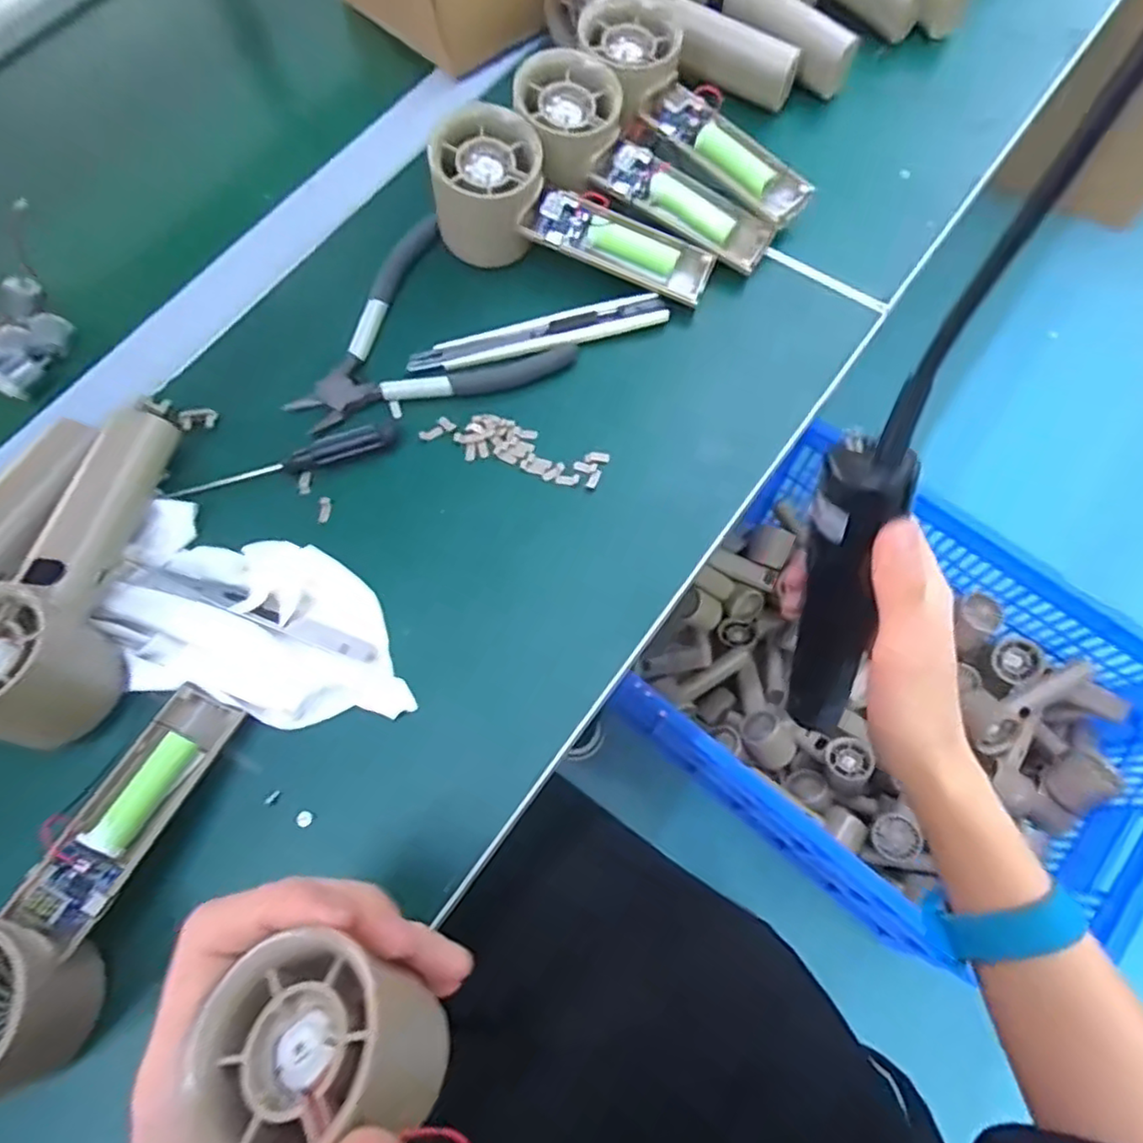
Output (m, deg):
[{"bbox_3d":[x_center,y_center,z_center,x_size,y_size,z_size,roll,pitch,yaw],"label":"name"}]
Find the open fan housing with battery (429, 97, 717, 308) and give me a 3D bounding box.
[{"bbox_3d":[-0.001,-0.189,0.363,0.157,0.062,0.050,21,71,-8],"label":"open fan housing with battery"}]

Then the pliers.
[{"bbox_3d":[-0.081,-0.143,0.361,0.148,0.017,0.116,-11,70,-2],"label":"pliers"}]

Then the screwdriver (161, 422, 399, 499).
[{"bbox_3d":[-0.149,-0.056,0.333,0.119,0.010,0.014,-15,70,-3],"label":"screwdriver"}]

